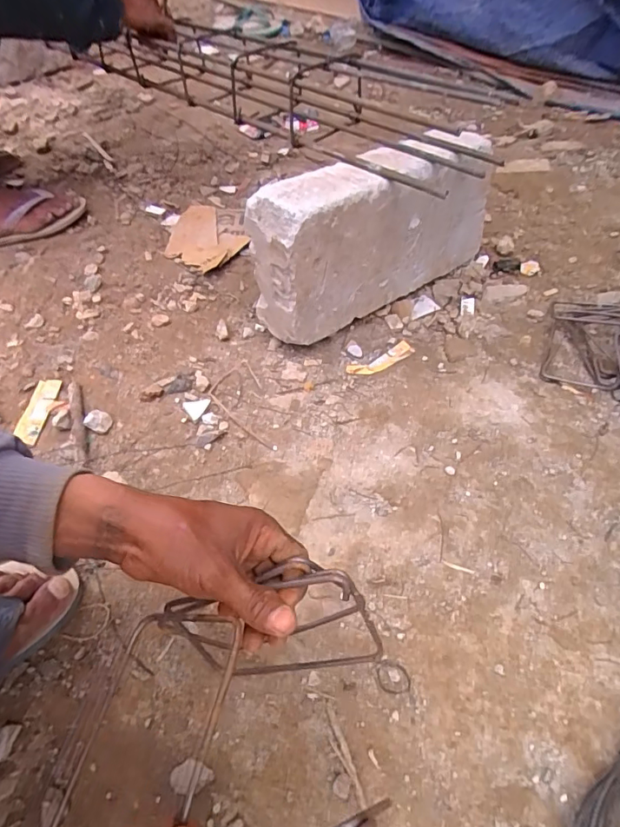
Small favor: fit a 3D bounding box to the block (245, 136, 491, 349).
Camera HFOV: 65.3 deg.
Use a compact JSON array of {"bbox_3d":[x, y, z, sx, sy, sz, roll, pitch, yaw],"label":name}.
[{"bbox_3d":[0.101,-0.262,0.717,0.391,0.215,0.108,-30,53,-20],"label":"block"}]

